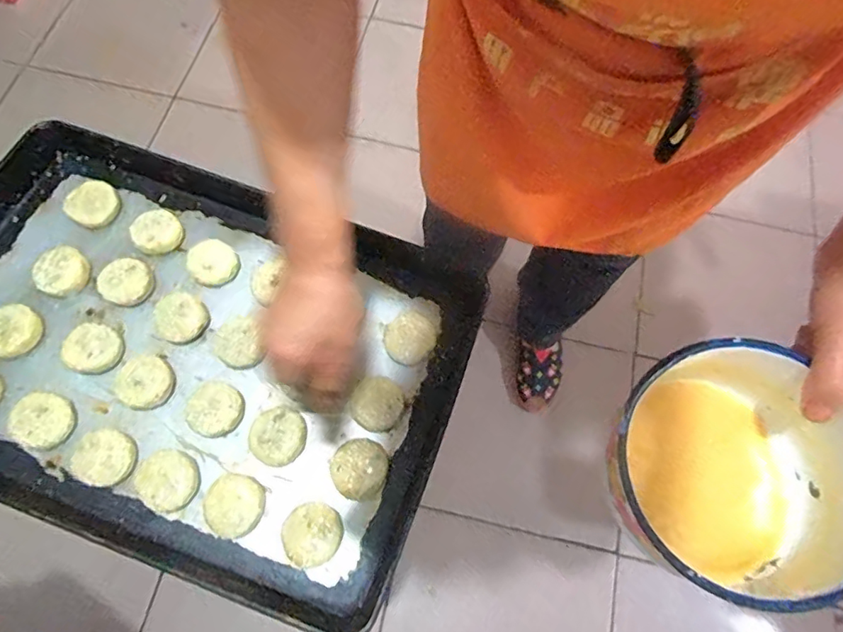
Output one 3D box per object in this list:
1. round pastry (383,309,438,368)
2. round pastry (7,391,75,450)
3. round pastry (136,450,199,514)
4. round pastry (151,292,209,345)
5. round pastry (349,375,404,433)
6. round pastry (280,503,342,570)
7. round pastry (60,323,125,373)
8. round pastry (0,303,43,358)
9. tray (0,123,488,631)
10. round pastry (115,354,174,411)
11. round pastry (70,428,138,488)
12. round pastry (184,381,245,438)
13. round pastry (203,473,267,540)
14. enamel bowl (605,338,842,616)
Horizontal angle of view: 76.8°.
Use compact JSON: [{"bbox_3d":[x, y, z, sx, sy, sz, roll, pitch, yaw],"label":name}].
[{"bbox_3d":[-0.012,0.024,0.613,0.060,0.013,0.056,1,67,-2],"label":"round pastry"},{"bbox_3d":[-0.394,0.108,0.552,0.059,0.016,0.055,1,67,-2],"label":"round pastry"},{"bbox_3d":[-0.256,0.165,0.537,0.054,0.021,0.058,1,67,-2],"label":"round pastry"},{"bbox_3d":[-0.276,0.002,0.603,0.056,0.032,0.055,1,67,-2],"label":"round pastry"},{"bbox_3d":[-0.050,0.095,0.582,0.057,0.015,0.056,1,67,-2],"label":"round pastry"},{"bbox_3d":[-0.109,0.217,0.529,0.054,0.021,0.057,32,70,11],"label":"round pastry"},{"bbox_3d":[-0.360,0.035,0.582,0.047,0.025,0.055,26,69,9],"label":"round pastry"},{"bbox_3d":[-0.454,0.015,0.588,0.050,0.022,0.058,25,69,8],"label":"round pastry"},{"bbox_3d":[-0.265,0.027,0.594,0.597,0.047,0.413,19,68,6],"label":"tray"},{"bbox_3d":[-0.297,0.071,0.572,0.048,0.024,0.055,21,68,6],"label":"round pastry"},{"bbox_3d":[-0.321,0.144,0.541,0.052,0.022,0.054,1,67,-2],"label":"round pastry"},{"bbox_3d":[-0.223,0.097,0.571,0.057,0.024,0.058,1,67,-2],"label":"round pastry"},{"bbox_3d":[-0.187,0.187,0.529,0.055,0.016,0.057,28,69,9],"label":"round pastry"},{"bbox_3d":[0.201,0.100,0.345,0.165,0.101,0.143,-5,68,-4],"label":"enamel bowl"}]

